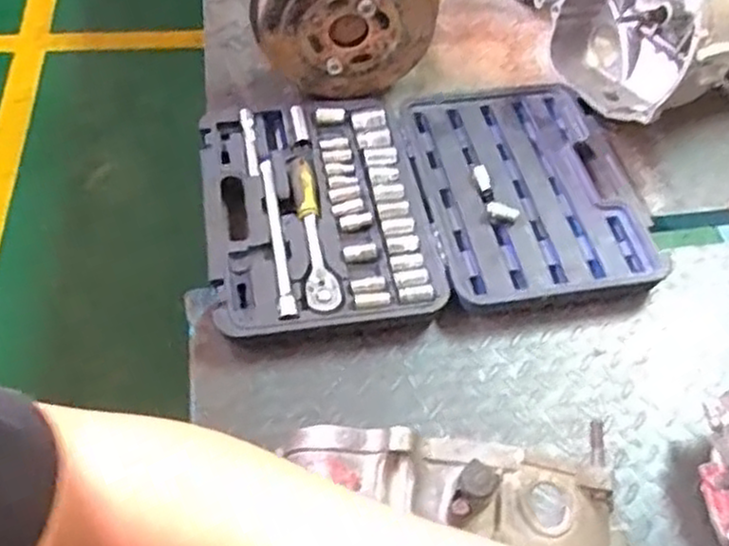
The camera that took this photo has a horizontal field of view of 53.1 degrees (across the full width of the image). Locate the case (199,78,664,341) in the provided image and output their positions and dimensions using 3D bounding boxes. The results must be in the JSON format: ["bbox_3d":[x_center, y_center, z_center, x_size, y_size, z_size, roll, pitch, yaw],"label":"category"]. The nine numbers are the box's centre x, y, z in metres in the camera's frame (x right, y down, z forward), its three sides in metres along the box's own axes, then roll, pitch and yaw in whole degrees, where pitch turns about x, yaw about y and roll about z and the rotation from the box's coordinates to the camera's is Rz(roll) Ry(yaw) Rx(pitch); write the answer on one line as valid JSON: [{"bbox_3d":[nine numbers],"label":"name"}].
[{"bbox_3d":[0.076,-0.101,0.970,0.569,0.054,0.380,-9,55,-9],"label":"case"}]

